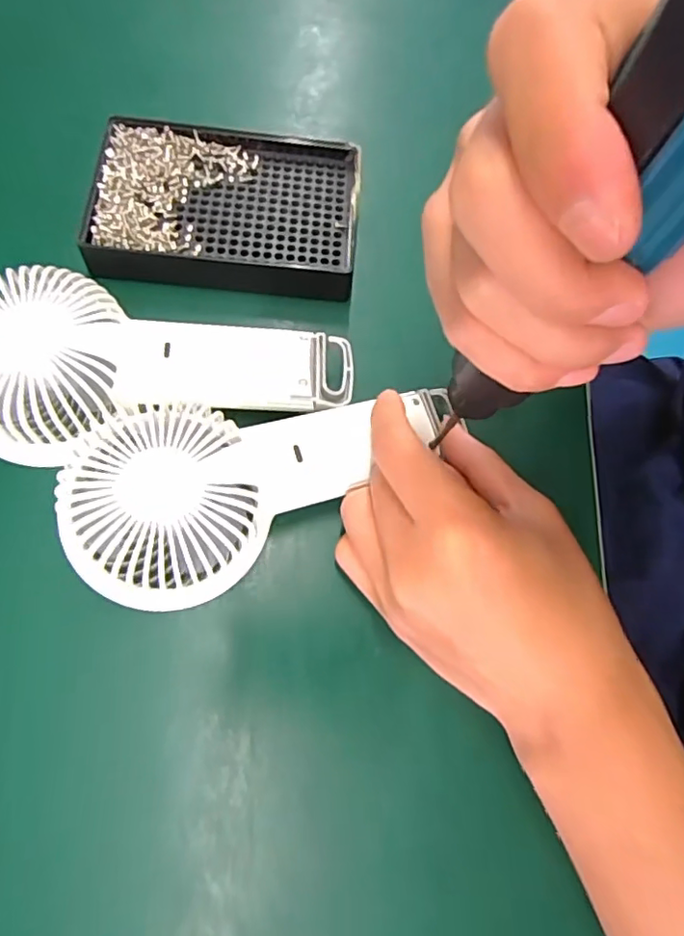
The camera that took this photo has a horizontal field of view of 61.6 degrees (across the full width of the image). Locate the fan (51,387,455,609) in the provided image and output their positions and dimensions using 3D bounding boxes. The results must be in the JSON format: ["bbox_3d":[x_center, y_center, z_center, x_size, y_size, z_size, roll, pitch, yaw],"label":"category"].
[{"bbox_3d":[-0.032,-0.001,0.248,0.175,0.040,0.079,-20,69,-12],"label":"fan"}]

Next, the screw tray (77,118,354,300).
[{"bbox_3d":[-0.061,-0.142,0.307,0.135,0.022,0.090,5,70,-5],"label":"screw tray"}]

